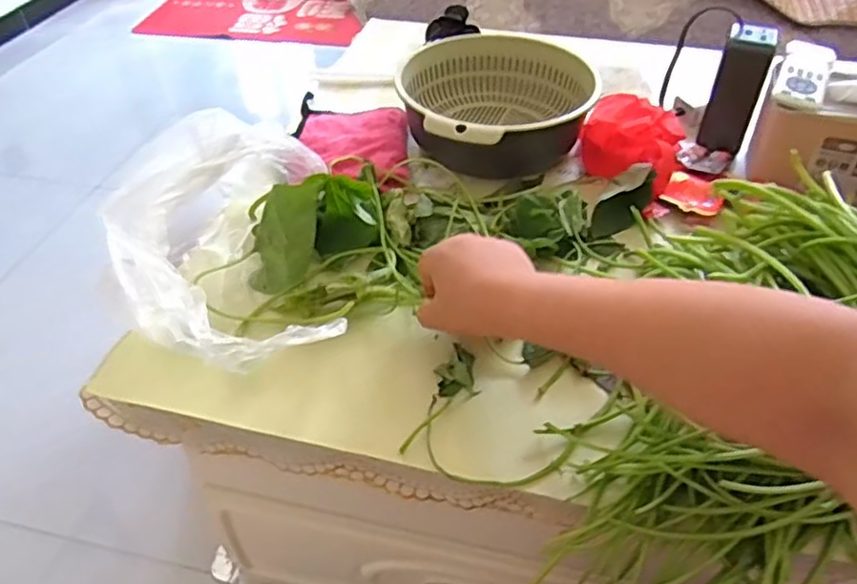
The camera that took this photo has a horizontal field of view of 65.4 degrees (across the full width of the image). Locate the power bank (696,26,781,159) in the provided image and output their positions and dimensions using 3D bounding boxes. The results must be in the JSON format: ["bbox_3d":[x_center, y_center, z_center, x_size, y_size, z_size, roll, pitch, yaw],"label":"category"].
[{"bbox_3d":[0.334,-0.218,0.724,0.049,0.132,0.021,17,46,17],"label":"power bank"}]

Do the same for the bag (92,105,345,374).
[{"bbox_3d":[-0.171,-0.042,0.565,0.168,0.108,0.277,-7,44,-7],"label":"bag"}]

